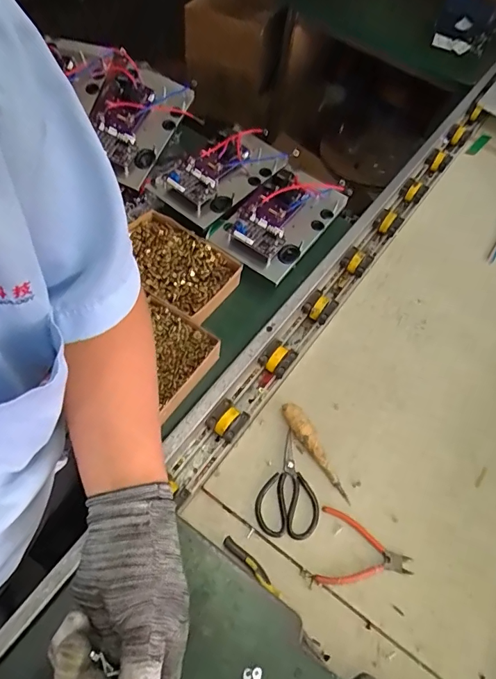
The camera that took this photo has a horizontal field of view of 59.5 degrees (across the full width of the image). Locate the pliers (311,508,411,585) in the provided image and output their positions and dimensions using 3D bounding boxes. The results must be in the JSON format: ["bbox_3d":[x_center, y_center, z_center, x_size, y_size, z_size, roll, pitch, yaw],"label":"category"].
[{"bbox_3d":[0.174,0.315,0.640,0.139,0.013,0.100,12,59,0],"label":"pliers"}]

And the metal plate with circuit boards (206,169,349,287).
[{"bbox_3d":[0.060,-0.230,0.799,0.160,0.062,0.258,36,62,13],"label":"metal plate with circuit boards"}]

